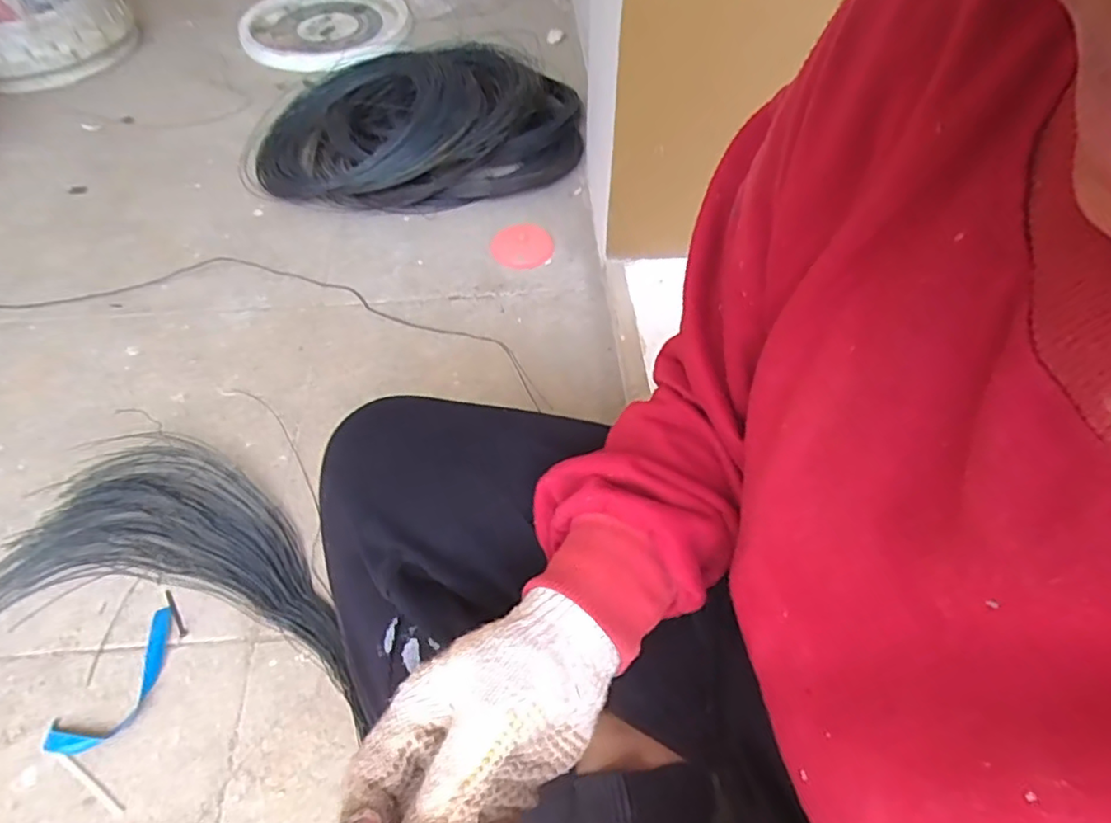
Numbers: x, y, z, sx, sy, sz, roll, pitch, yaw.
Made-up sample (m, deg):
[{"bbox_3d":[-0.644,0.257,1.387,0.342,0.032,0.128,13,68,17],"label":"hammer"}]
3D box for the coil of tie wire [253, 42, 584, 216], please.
[{"bbox_3d":[-0.188,-0.397,0.863,0.448,0.093,0.316,-14,58,-9],"label":"coil of tie wire"}]

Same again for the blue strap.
[{"bbox_3d":[-0.338,0.213,0.484,0.043,0.010,0.114,26,61,16],"label":"blue strap"}]

